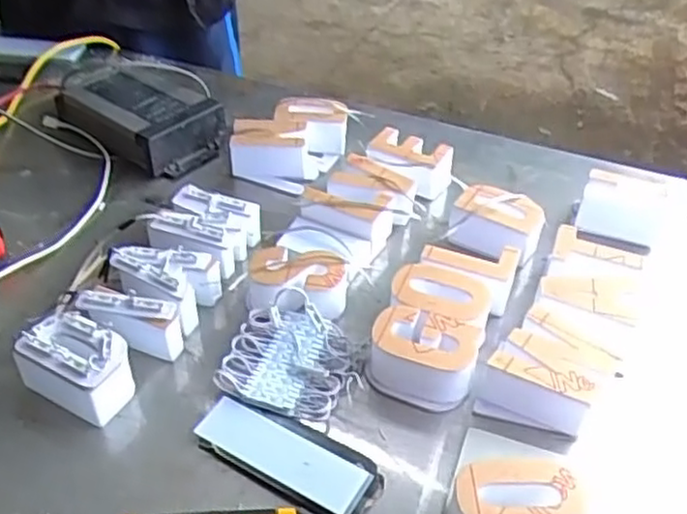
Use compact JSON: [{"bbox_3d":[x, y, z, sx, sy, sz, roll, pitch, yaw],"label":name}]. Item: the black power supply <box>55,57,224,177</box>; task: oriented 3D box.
[{"bbox_3d":[-0.240,-0.170,0.869,0.191,0.061,0.112,27,47,27],"label":"black power supply"}]

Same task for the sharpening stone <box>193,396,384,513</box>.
[{"bbox_3d":[-0.043,0.149,0.542,0.142,0.010,0.054,20,44,20],"label":"sharpening stone"}]

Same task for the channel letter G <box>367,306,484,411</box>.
[{"bbox_3d":[0.065,0.082,0.594,0.085,0.040,0.060,10,41,9],"label":"channel letter G"}]

